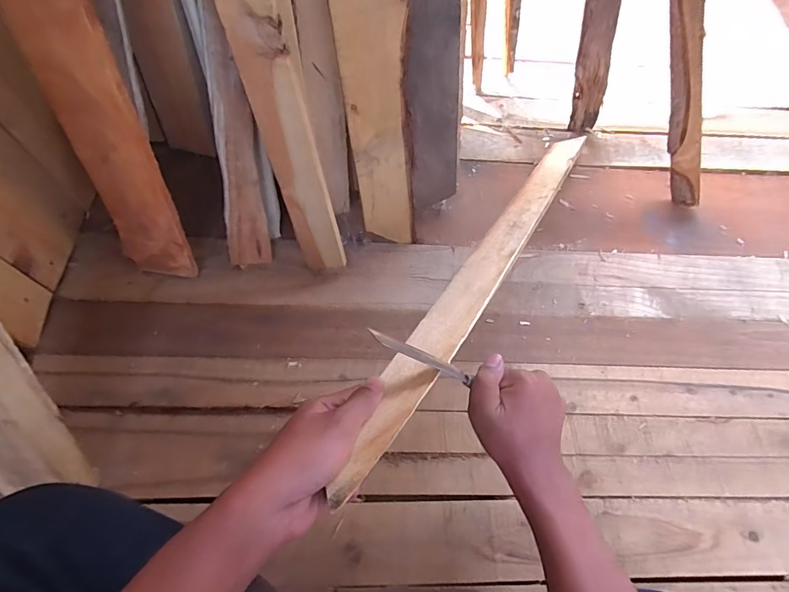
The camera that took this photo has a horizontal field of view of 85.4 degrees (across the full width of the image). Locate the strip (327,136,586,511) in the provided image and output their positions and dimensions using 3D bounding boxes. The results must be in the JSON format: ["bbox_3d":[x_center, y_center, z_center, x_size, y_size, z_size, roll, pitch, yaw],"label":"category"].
[{"bbox_3d":[0.137,-0.069,0.544,0.054,0.007,0.735,16,43,26],"label":"strip"}]

